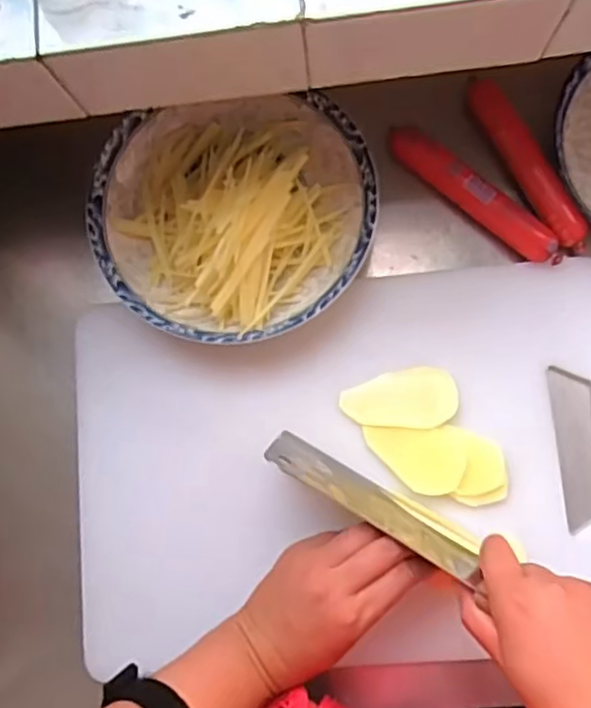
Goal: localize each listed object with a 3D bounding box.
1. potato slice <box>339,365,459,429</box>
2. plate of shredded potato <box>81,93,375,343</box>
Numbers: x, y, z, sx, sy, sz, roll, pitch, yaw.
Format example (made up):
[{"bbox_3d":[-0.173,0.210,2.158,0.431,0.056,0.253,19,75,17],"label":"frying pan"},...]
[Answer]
[{"bbox_3d":[0.081,0.034,0.528,0.087,0.011,0.047,1,83,5],"label":"potato slice"},{"bbox_3d":[-0.049,-0.113,0.529,0.217,0.052,0.203,-1,83,5],"label":"plate of shredded potato"}]

